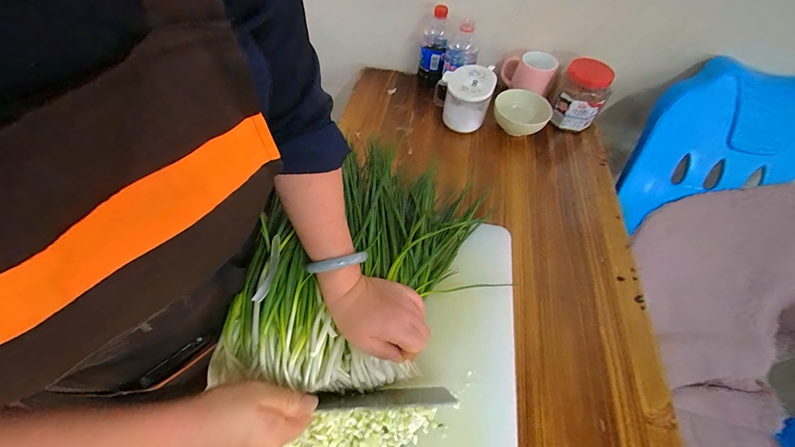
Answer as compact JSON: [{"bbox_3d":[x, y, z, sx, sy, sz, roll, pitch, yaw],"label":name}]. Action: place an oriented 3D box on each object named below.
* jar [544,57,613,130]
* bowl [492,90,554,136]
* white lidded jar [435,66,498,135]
[{"bbox_3d":[0.389,-0.277,0.728,0.111,0.119,0.093,31,60,16],"label":"jar"},{"bbox_3d":[0.264,-0.233,0.725,0.117,0.054,0.112,2,56,-2],"label":"bowl"},{"bbox_3d":[0.137,-0.265,0.719,0.112,0.107,0.109,2,56,-2],"label":"white lidded jar"}]

